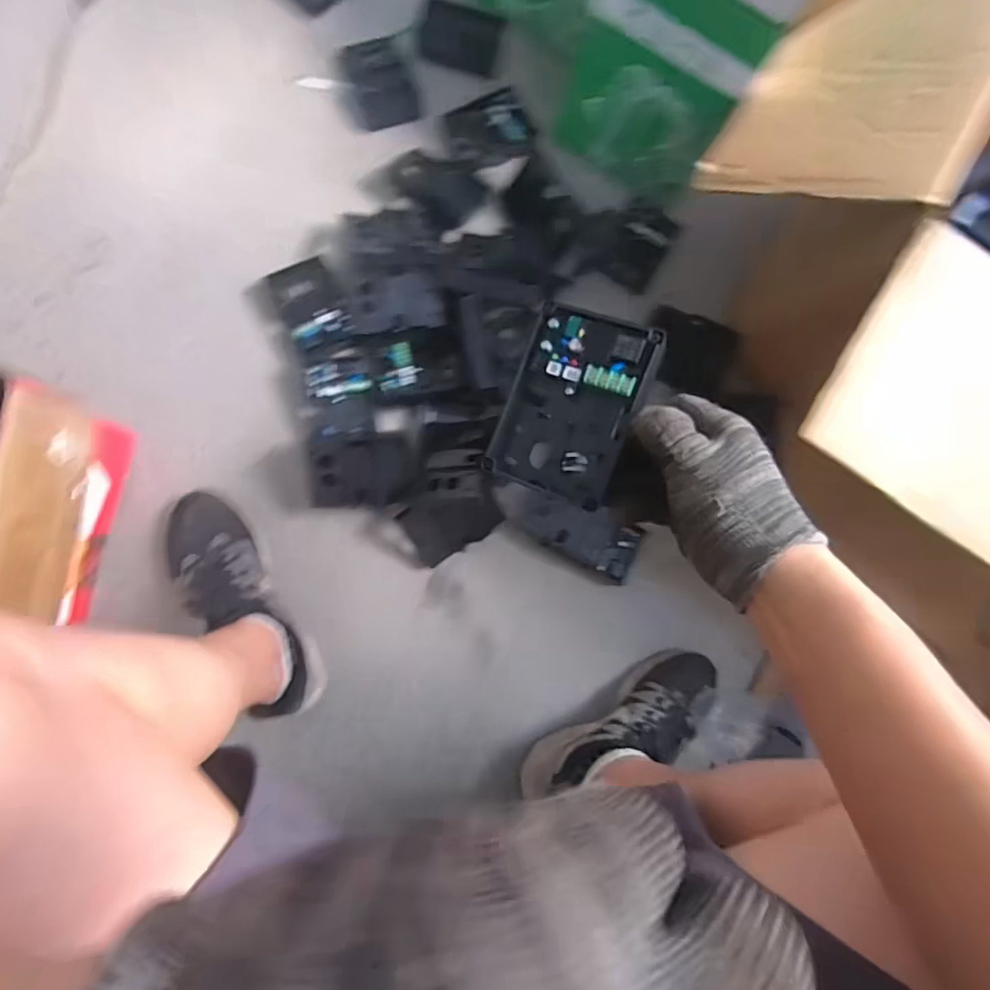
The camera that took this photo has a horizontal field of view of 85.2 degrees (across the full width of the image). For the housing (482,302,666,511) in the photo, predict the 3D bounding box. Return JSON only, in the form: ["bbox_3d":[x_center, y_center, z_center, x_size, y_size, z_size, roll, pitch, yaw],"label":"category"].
[{"bbox_3d":[0.052,-0.060,0.366,0.089,0.014,0.122,26,105,21],"label":"housing"}]

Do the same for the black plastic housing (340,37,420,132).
[{"bbox_3d":[-0.159,-0.570,0.745,0.090,0.031,0.110,-18,87,-9],"label":"black plastic housing"}]

